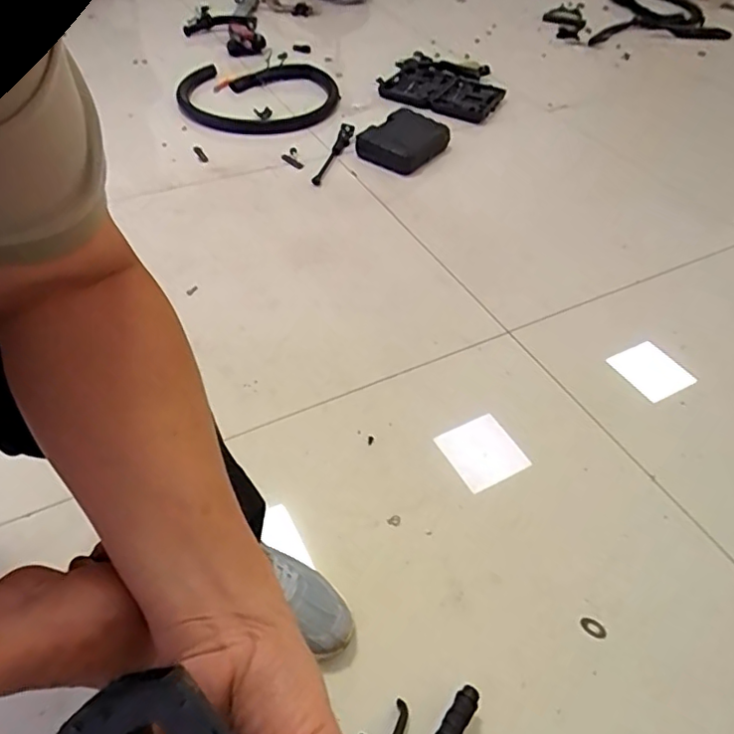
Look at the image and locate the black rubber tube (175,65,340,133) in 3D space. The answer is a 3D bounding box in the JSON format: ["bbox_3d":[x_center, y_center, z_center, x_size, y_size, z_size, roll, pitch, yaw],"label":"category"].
[{"bbox_3d":[-0.319,-0.825,1.679,0.468,0.041,0.391,2,54,-2],"label":"black rubber tube"}]

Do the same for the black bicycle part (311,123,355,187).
[{"bbox_3d":[-0.088,-0.575,1.520,0.048,0.031,0.282,15,54,8],"label":"black bicycle part"}]

